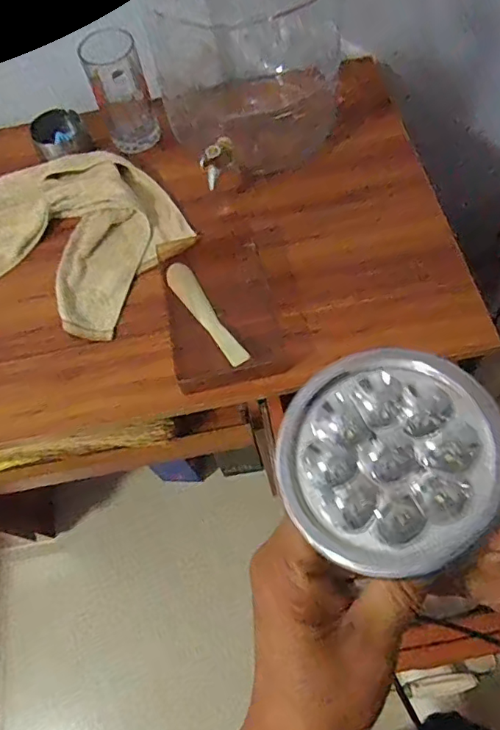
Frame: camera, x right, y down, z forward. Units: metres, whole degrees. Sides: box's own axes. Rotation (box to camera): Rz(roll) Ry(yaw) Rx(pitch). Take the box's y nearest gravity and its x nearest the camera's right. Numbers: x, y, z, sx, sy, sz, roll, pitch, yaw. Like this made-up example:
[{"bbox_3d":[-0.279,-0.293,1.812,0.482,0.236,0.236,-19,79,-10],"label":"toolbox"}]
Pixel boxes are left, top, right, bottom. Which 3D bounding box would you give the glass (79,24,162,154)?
[{"bbox_3d":[-0.182,-0.390,0.746,0.077,0.136,0.067,-21,64,-7],"label":"glass"}]

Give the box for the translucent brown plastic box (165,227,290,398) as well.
[{"bbox_3d":[-0.040,-0.073,0.678,0.141,0.037,0.222,-15,63,-3],"label":"translucent brown plastic box"}]

